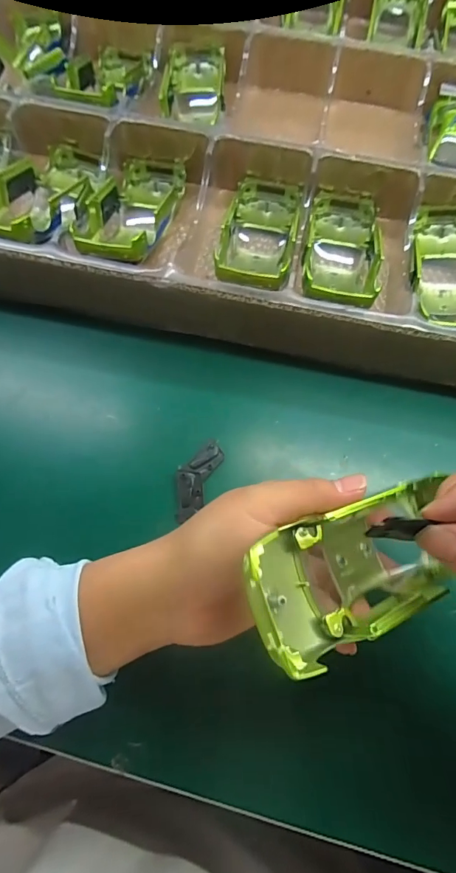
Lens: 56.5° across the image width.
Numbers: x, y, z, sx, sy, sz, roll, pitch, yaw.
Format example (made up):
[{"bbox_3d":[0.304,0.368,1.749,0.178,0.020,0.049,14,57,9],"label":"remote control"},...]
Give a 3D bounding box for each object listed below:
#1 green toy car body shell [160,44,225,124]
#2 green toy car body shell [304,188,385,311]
[{"bbox_3d":[-0.031,-0.329,0.396,0.054,0.029,0.089,2,68,-1],"label":"green toy car body shell"},{"bbox_3d":[0.089,-0.138,0.324,0.061,0.037,0.138,9,56,2],"label":"green toy car body shell"}]

